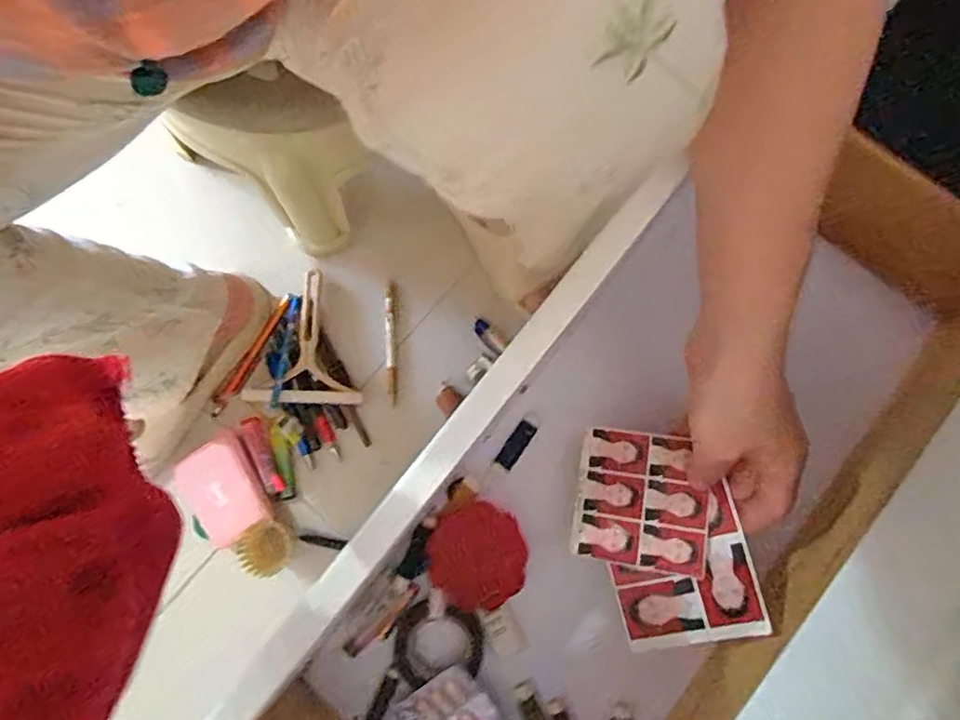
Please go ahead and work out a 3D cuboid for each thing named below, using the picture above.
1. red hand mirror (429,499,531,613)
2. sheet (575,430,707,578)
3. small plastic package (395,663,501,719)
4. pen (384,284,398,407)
[{"bbox_3d":[-0.003,0.141,0.434,0.070,0.015,0.070,8,59,-13],"label":"red hand mirror"},{"bbox_3d":[0.107,0.093,0.403,0.081,0.005,0.087,4,75,17],"label":"sheet"},{"bbox_3d":[-0.022,0.248,0.419,0.060,0.008,0.055,-41,87,2],"label":"small plastic package"},{"bbox_3d":[-0.096,-0.018,0.654,0.013,0.015,0.131,-2,80,-1],"label":"pen"}]

